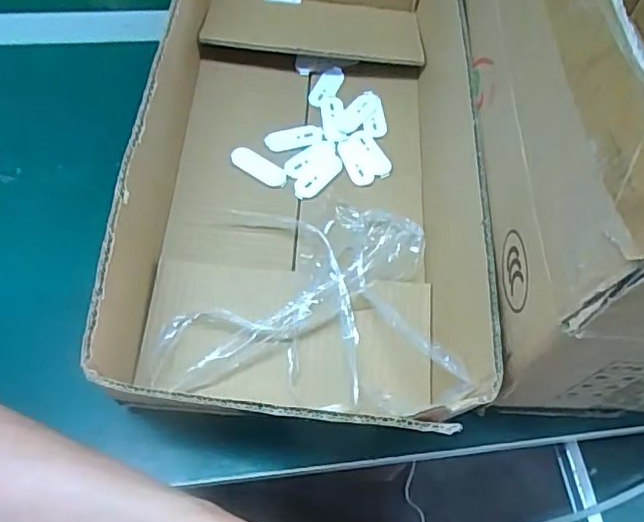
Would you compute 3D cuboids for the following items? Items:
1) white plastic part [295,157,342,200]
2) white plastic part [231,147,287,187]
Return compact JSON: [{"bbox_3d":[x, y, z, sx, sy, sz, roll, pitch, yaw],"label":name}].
[{"bbox_3d":[-0.003,-0.067,0.463,0.049,0.005,0.018,-40,70,-23],"label":"white plastic part"},{"bbox_3d":[-0.051,-0.077,0.466,0.048,0.008,0.017,30,62,-2],"label":"white plastic part"}]

